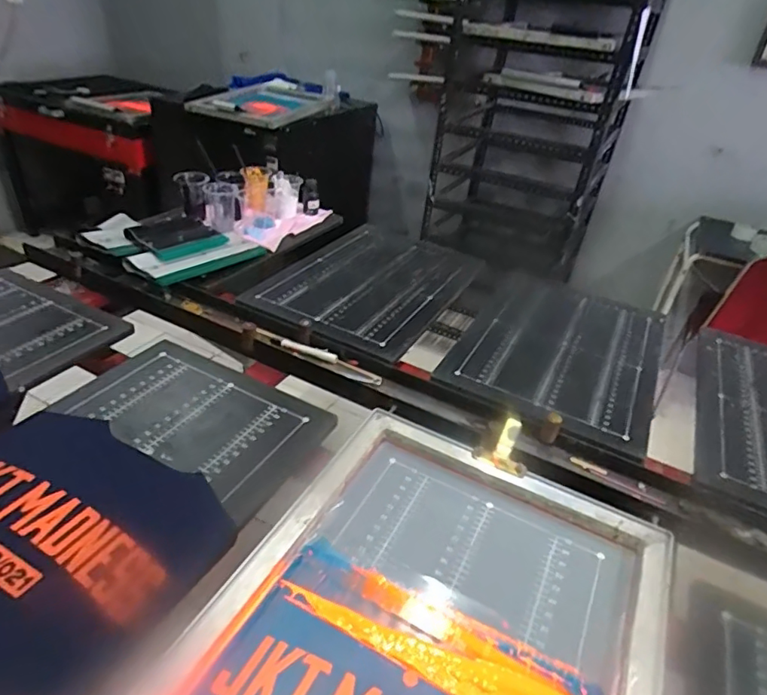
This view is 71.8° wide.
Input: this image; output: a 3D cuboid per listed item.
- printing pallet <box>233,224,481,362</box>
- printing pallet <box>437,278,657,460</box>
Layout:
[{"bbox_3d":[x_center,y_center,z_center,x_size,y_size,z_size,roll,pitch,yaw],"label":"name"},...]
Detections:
[{"bbox_3d":[-0.034,-0.161,1.292,0.399,0.027,0.607,20,37,20],"label":"printing pallet"},{"bbox_3d":[0.395,-0.014,1.165,0.390,0.028,0.551,20,37,21],"label":"printing pallet"}]

